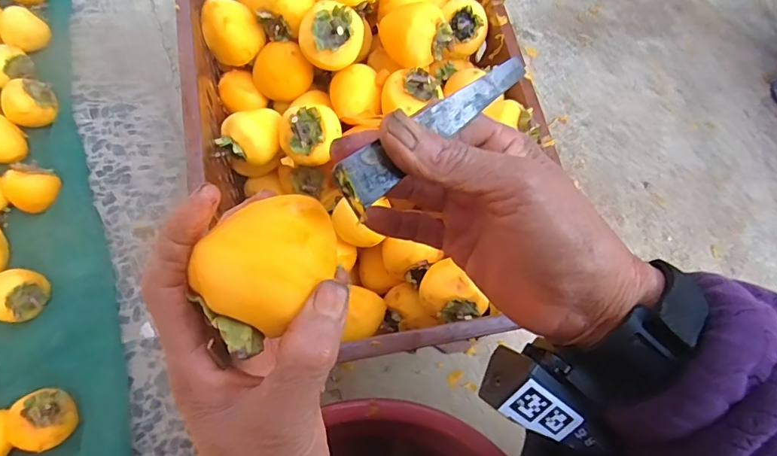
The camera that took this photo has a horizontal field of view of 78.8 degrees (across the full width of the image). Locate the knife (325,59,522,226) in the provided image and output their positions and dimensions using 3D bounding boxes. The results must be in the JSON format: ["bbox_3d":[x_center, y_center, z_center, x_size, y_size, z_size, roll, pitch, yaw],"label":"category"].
[{"bbox_3d":[0.024,-0.046,0.217,0.113,0.011,0.019,-36,77,-19],"label":"knife"}]

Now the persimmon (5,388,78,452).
[{"bbox_3d":[-0.363,0.202,0.500,0.059,0.048,0.058,-2,74,0],"label":"persimmon"}]

